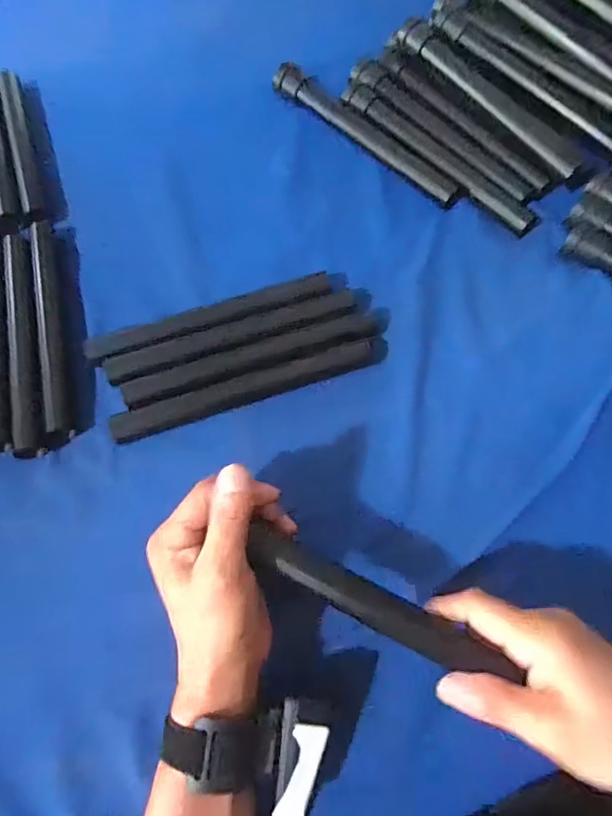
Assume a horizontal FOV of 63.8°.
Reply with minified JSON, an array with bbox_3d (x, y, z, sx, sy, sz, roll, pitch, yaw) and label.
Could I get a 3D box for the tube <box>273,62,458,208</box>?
[{"bbox_3d":[0.057,-0.288,0.518,0.030,0.021,0.251,-40,72,-14],"label":"tube"}]

